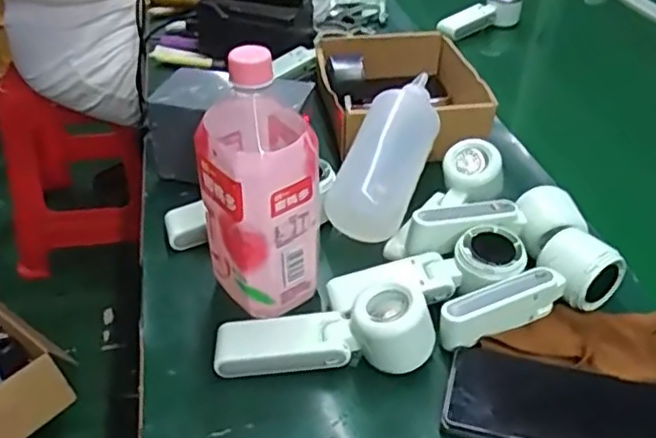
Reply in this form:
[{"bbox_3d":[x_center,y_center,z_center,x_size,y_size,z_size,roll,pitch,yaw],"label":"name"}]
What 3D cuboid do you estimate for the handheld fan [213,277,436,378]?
[{"bbox_3d":[-0.004,0.092,0.499,0.165,0.045,0.055,-10,38,5],"label":"handheld fan"}]

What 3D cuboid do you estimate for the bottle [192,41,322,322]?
[{"bbox_3d":[-0.057,-0.027,0.512,0.084,0.222,0.098,-8,39,-13],"label":"bottle"}]

